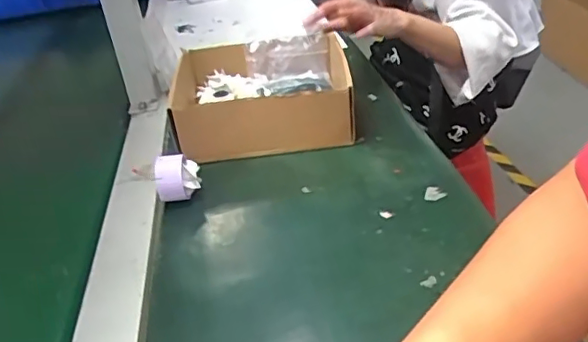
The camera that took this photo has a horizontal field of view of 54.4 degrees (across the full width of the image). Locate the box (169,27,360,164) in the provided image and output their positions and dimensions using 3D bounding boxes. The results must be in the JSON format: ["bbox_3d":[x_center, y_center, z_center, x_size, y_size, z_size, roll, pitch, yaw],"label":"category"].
[{"bbox_3d":[-0.041,-0.097,0.718,0.210,0.081,0.206,-7,30,-1],"label":"box"}]

